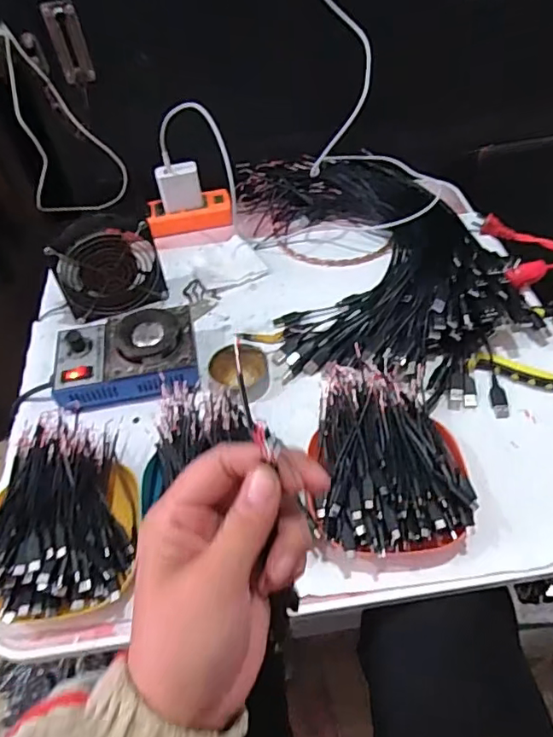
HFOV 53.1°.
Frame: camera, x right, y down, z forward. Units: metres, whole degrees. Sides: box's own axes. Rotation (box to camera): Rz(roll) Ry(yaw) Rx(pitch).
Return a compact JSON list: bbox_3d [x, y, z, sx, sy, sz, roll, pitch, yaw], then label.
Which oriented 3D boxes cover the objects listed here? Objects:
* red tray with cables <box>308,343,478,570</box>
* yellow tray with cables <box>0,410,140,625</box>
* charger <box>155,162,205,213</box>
[{"bbox_3d":[0.096,0.082,0.503,0.134,0.060,0.177,-5,51,1],"label":"red tray with cables"},{"bbox_3d":[-0.190,0.117,0.482,0.128,0.049,0.179,-10,51,-3],"label":"yellow tray with cables"},{"bbox_3d":[-0.133,-0.250,0.767,0.056,0.061,0.019,-12,51,-5],"label":"charger"}]

